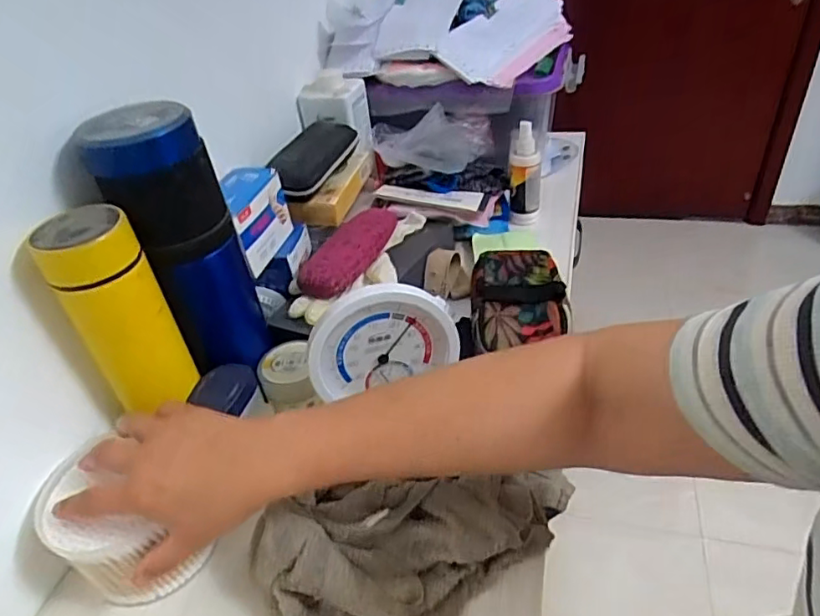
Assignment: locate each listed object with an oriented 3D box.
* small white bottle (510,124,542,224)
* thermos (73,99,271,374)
[{"bbox_3d":[0.151,-0.176,0.738,0.040,0.128,0.044,-3,38,7],"label":"small white bottle"},{"bbox_3d":[-0.189,-0.046,0.468,0.087,0.223,0.073,-8,38,0],"label":"thermos"}]

